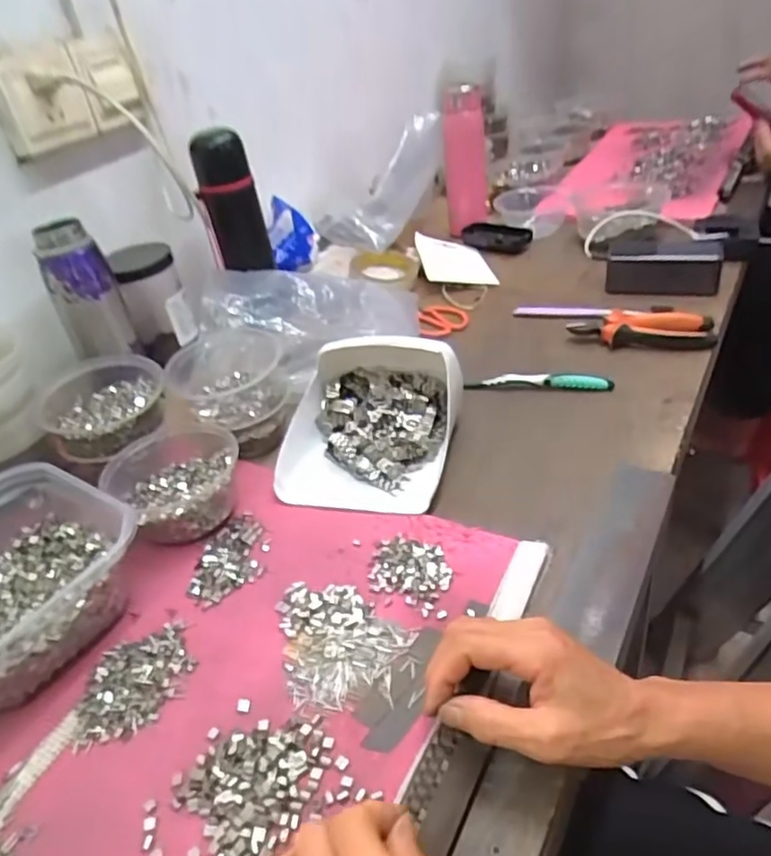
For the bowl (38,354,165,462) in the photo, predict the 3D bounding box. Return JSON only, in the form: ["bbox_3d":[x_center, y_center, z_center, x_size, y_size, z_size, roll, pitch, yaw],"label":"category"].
[{"bbox_3d":[-0.270,-0.020,0.616,0.112,0.058,0.128,-25,38,-20],"label":"bowl"}]

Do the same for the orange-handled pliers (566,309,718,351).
[{"bbox_3d":[0.285,-0.110,0.704,0.147,0.019,0.065,0,37,14],"label":"orange-handled pliers"}]

